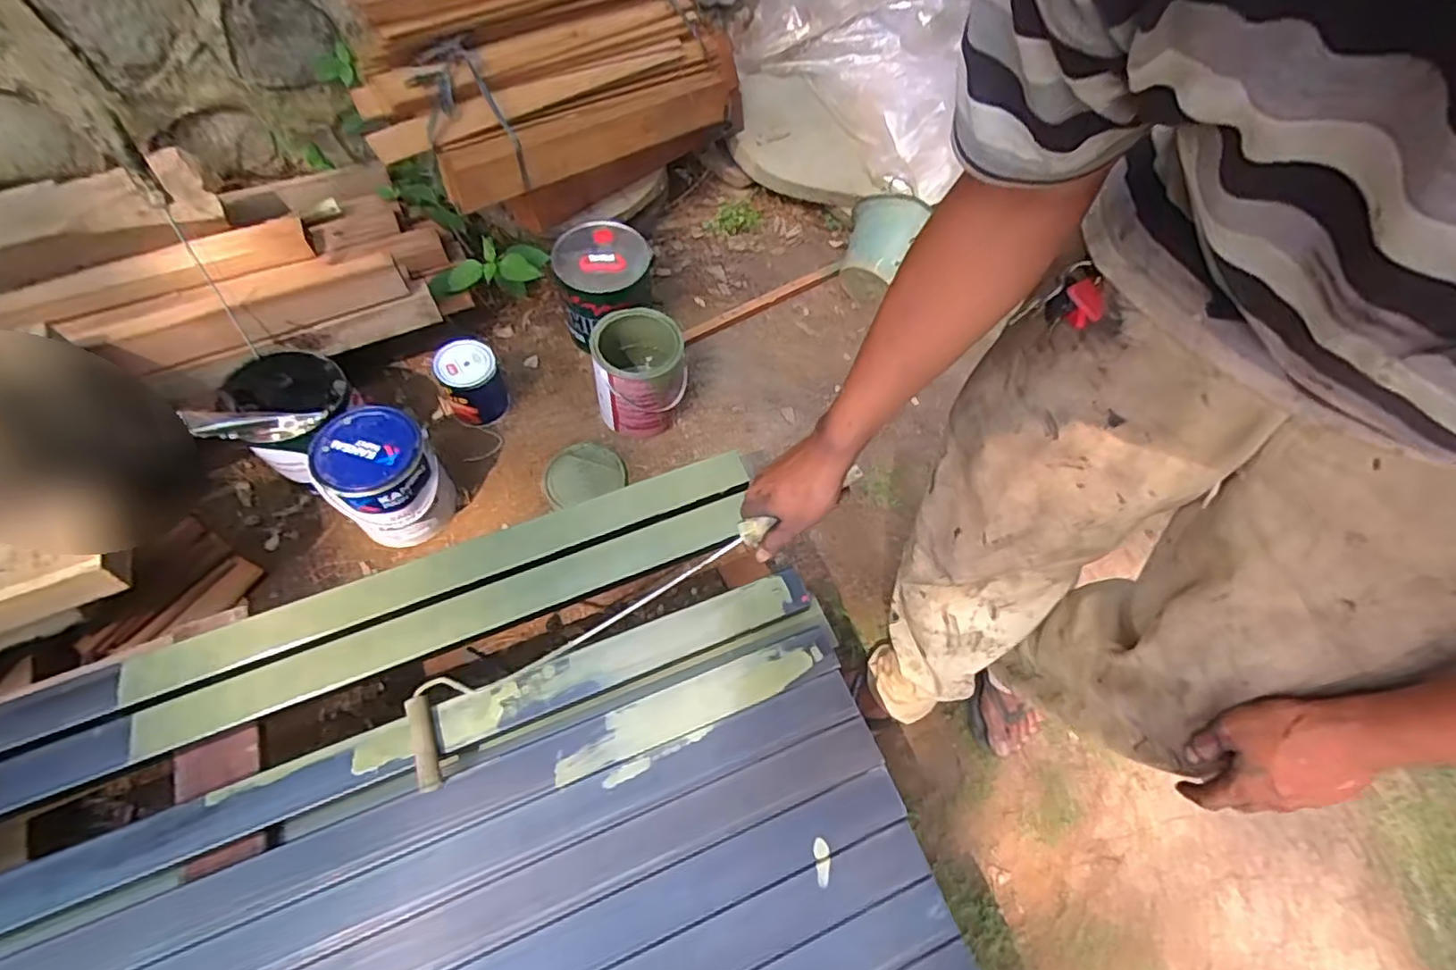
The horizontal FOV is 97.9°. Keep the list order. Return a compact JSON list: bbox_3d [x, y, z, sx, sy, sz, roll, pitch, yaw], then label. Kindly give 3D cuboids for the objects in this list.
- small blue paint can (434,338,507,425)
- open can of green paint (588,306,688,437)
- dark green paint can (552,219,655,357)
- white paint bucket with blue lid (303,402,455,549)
[{"bbox_3d":[-0.486,-0.193,1.207,0.105,0.134,0.100,2,62,-3],"label":"small blue paint can"},{"bbox_3d":[-0.166,-0.208,1.214,0.169,0.191,0.162,-6,60,-8],"label":"open can of green paint"},{"bbox_3d":[-0.249,-0.403,1.309,0.183,0.190,0.210,-1,59,-5],"label":"dark green paint can"},{"bbox_3d":[-0.567,-0.010,1.065,0.162,0.201,0.167,2,62,-3],"label":"white paint bucket with blue lid"}]

